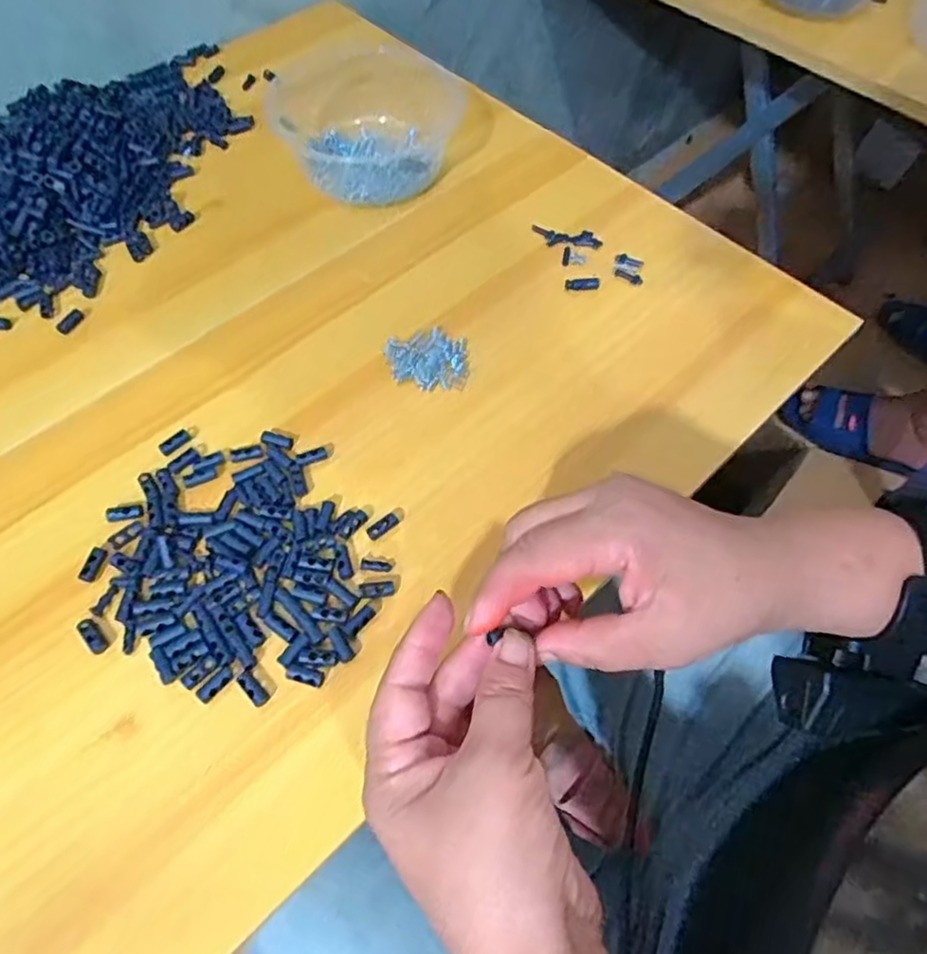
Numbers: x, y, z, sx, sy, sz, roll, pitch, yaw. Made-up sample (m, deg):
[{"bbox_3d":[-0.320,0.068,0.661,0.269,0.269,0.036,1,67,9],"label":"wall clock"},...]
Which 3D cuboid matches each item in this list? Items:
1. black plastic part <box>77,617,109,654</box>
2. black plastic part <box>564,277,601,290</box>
[{"bbox_3d":[-0.185,0.079,0.326,0.008,0.004,0.019,-37,68,-20],"label":"black plastic part"},{"bbox_3d":[0.082,-0.133,0.453,0.024,0.004,0.010,2,61,-1],"label":"black plastic part"}]

